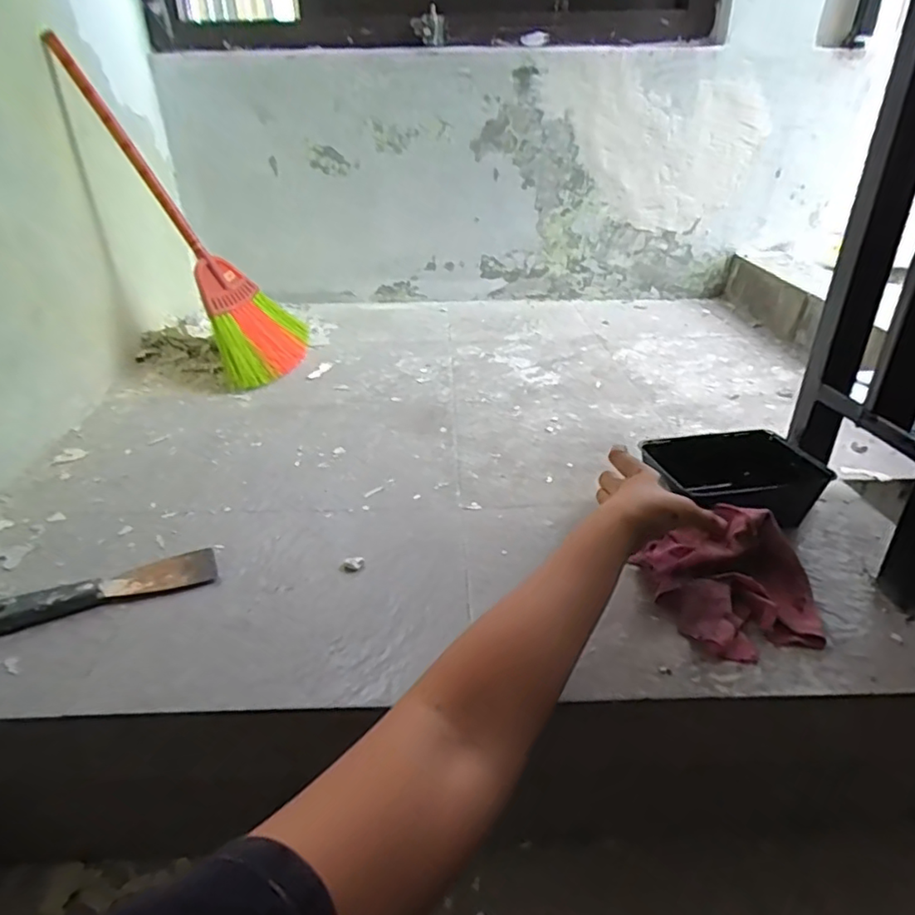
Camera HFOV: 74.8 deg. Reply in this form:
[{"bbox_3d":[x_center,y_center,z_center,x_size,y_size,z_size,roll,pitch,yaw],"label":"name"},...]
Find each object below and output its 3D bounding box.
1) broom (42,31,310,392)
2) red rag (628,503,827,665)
[{"bbox_3d":[-0.448,-0.396,1.001,0.061,0.573,0.243,-23,18,29],"label":"broom"},{"bbox_3d":[0.241,0.101,0.517,0.127,0.060,0.126,-5,30,-8],"label":"red rag"}]

